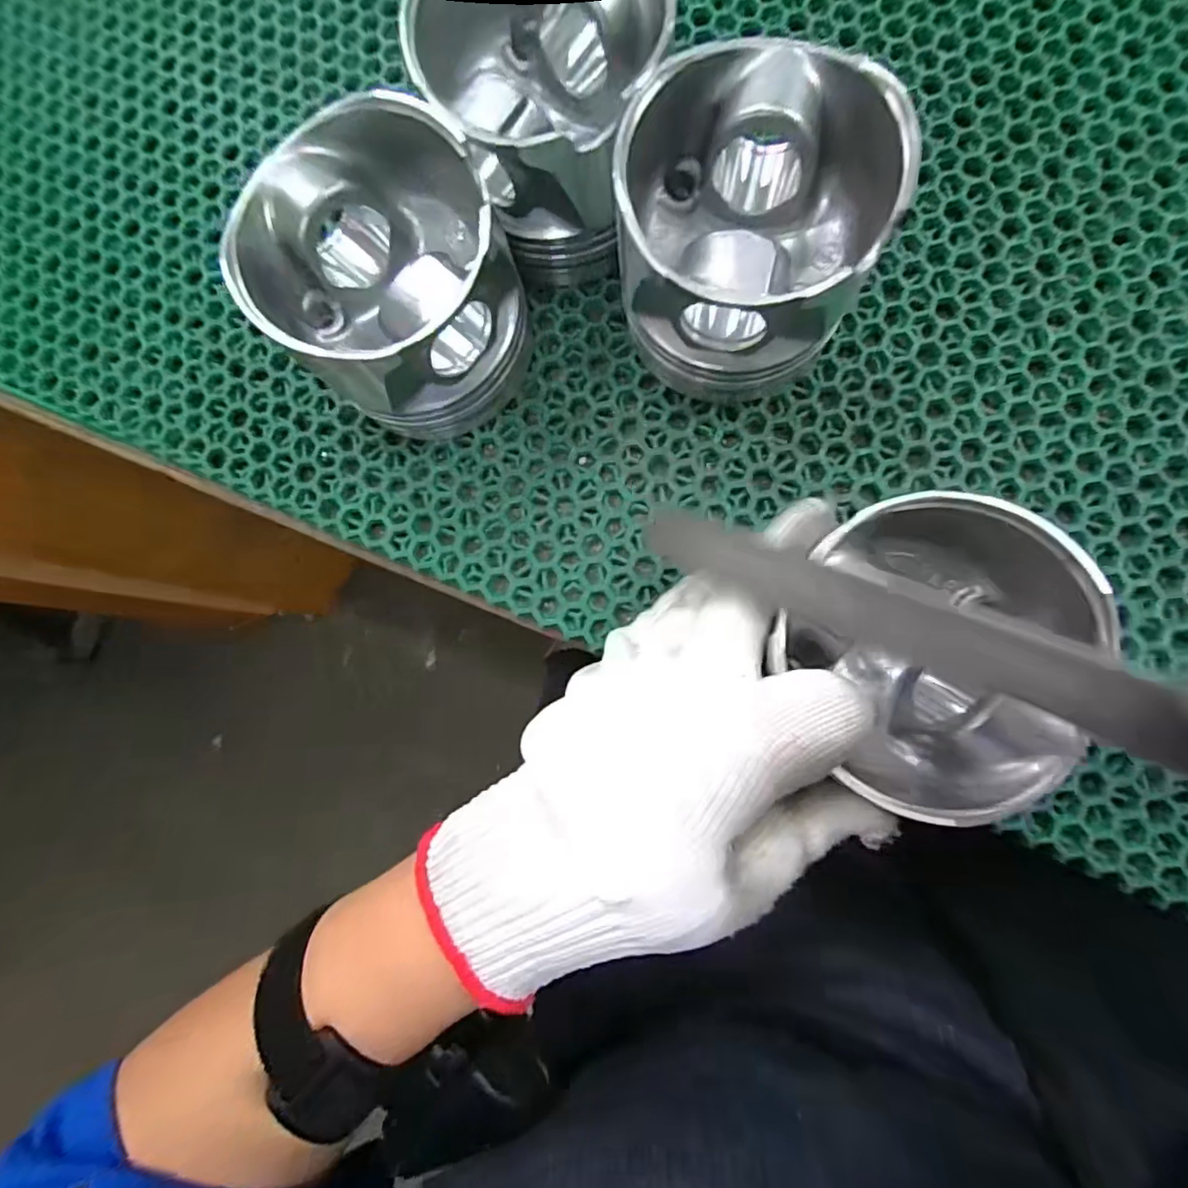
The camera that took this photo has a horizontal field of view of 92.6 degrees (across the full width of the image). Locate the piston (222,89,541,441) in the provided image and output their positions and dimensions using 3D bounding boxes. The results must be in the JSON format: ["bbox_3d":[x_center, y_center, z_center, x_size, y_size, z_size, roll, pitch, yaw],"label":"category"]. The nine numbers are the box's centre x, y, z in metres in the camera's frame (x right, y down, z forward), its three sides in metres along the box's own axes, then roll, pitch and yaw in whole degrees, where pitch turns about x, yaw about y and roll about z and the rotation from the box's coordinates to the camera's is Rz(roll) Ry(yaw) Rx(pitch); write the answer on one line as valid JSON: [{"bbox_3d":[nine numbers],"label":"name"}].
[{"bbox_3d":[-0.074,-0.116,0.216,0.091,0.075,0.087,0,85,5],"label":"piston"}]

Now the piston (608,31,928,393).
[{"bbox_3d":[0.052,-0.123,0.205,0.085,0.076,0.093,0,83,4],"label":"piston"}]

